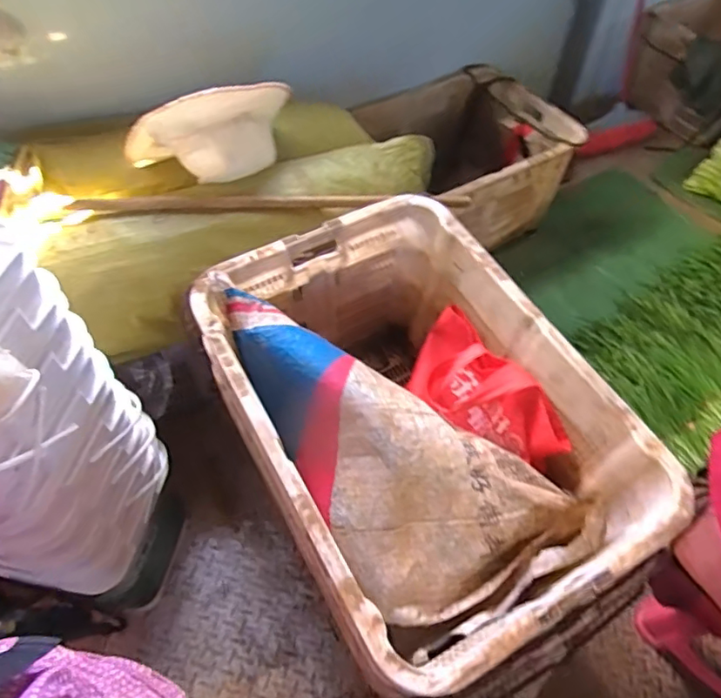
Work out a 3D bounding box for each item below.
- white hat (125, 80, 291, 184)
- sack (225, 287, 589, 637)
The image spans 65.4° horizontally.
[{"bbox_3d":[-0.249,-0.371,0.967,0.277,0.191,0.107,-26,59,-18],"label":"white hat"},{"bbox_3d":[0.019,0.145,0.839,0.575,0.146,0.285,42,63,6],"label":"sack"}]

